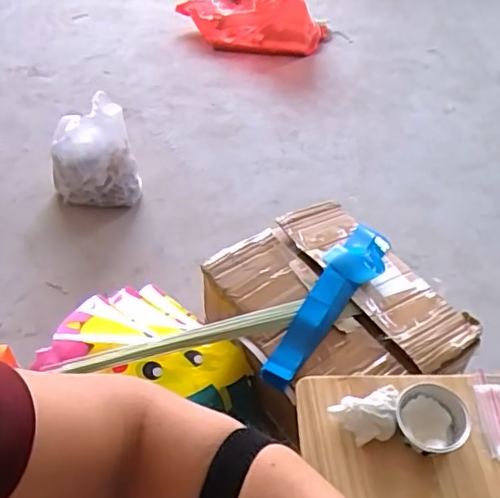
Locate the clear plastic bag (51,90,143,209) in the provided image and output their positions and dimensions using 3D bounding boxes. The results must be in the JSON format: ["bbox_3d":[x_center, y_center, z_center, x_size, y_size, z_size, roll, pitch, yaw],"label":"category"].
[{"bbox_3d":[-0.432,-0.249,1.598,0.227,0.254,0.199,-14,51,-13],"label":"clear plastic bag"}]

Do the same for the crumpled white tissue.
[{"bbox_3d":[0.139,0.194,0.669,0.076,0.032,0.055,-12,50,-12],"label":"crumpled white tissue"}]

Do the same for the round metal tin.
[{"bbox_3d":[0.213,0.197,0.672,0.081,0.035,0.078,1,49,-1],"label":"round metal tin"}]

